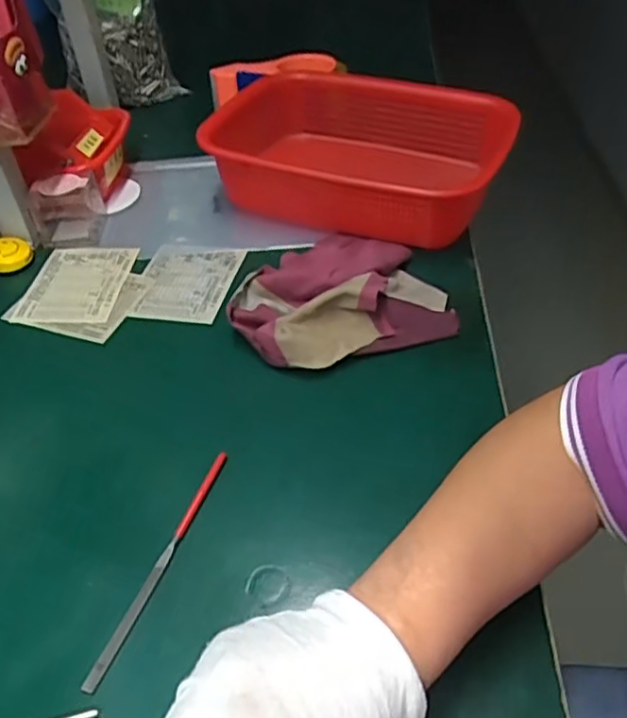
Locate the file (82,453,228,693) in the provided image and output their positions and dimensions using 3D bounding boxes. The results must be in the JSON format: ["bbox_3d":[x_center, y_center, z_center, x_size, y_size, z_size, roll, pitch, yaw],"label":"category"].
[{"bbox_3d":[-0.090,0.119,0.386,0.008,0.006,0.158,13,46,17],"label":"file"}]

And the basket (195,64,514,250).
[{"bbox_3d":[0.032,-0.208,0.670,0.313,0.101,0.207,15,46,20],"label":"basket"}]

